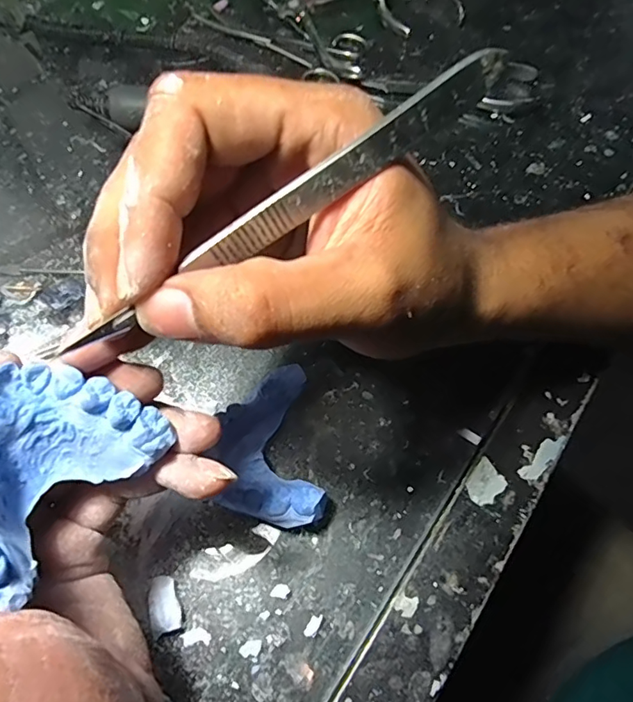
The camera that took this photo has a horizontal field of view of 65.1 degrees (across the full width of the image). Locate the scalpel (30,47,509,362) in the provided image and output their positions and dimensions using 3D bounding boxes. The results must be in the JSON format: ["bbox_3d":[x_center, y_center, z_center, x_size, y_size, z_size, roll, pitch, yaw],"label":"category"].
[{"bbox_3d":[-0.010,-0.036,0.130,0.137,0.010,0.004,-34,67,0],"label":"scalpel"}]

